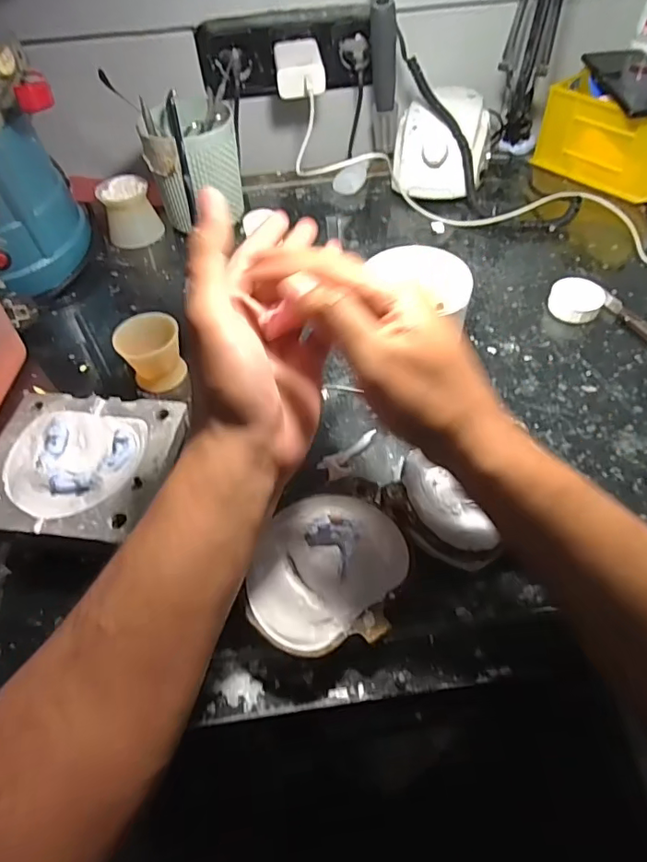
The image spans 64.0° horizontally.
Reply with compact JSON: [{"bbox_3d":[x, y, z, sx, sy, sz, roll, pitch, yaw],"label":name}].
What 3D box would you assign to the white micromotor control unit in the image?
[{"bbox_3d":[0.141,-0.336,0.613,0.105,0.083,0.137,11,54,11],"label":"white micromotor control unit"}]

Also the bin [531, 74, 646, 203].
[{"bbox_3d":[0.347,-0.340,0.598,0.096,0.084,0.167,-35,59,-21],"label":"bin"}]

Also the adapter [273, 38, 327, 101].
[{"bbox_3d":[-0.028,-0.408,0.582,0.053,0.034,0.083,-7,53,-3],"label":"adapter"}]

